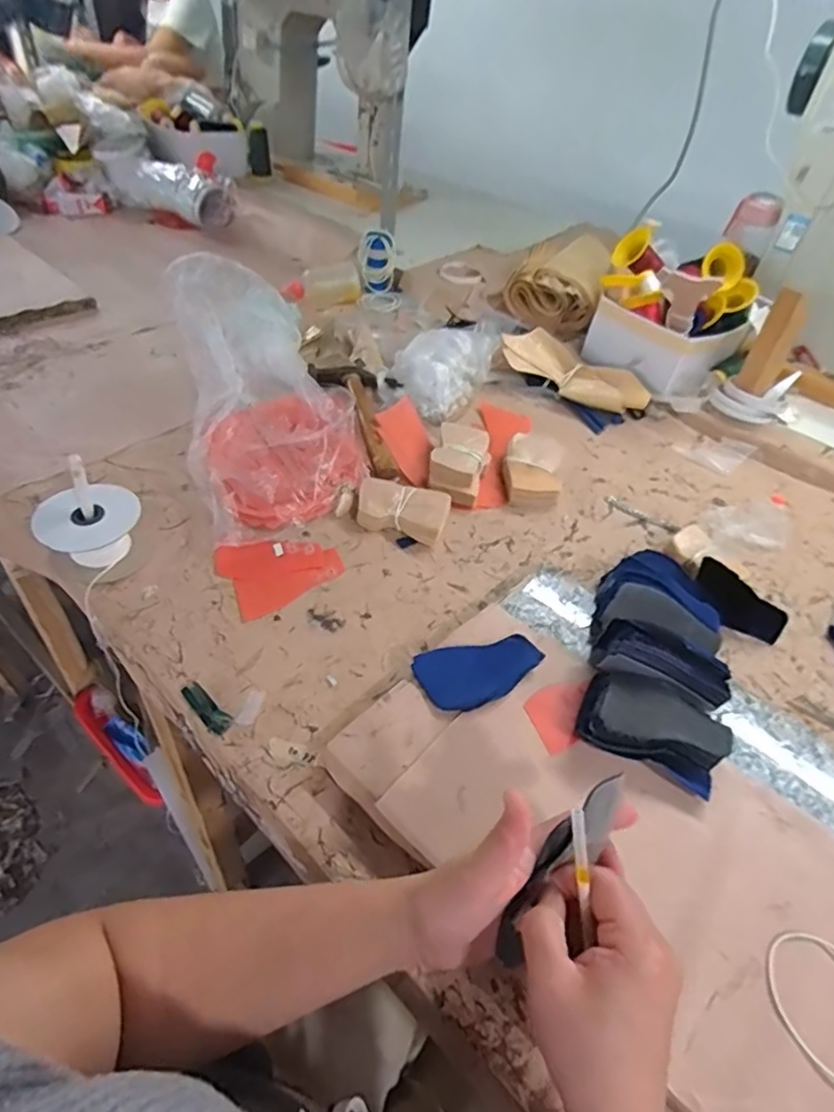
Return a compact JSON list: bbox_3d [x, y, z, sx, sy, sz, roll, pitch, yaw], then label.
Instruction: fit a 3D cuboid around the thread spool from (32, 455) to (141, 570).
[{"bbox_3d":[-0.321,-0.034,0.592,0.087,0.073,0.090,-28,54,-28],"label":"thread spool"}]

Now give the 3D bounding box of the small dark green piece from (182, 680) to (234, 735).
[{"bbox_3d":[-0.174,0.124,0.499,0.058,0.008,0.018,35,53,26],"label":"small dark green piece"}]

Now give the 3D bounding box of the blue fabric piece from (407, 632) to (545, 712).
[{"bbox_3d":[0.057,0.096,0.515,0.109,0.011,0.056,-14,54,-22],"label":"blue fabric piece"}]

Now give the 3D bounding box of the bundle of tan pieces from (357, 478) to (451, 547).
[{"bbox_3d":[-0.018,-0.049,0.669,0.101,0.025,0.070,13,46,8],"label":"bundle of tan pieces"}]

